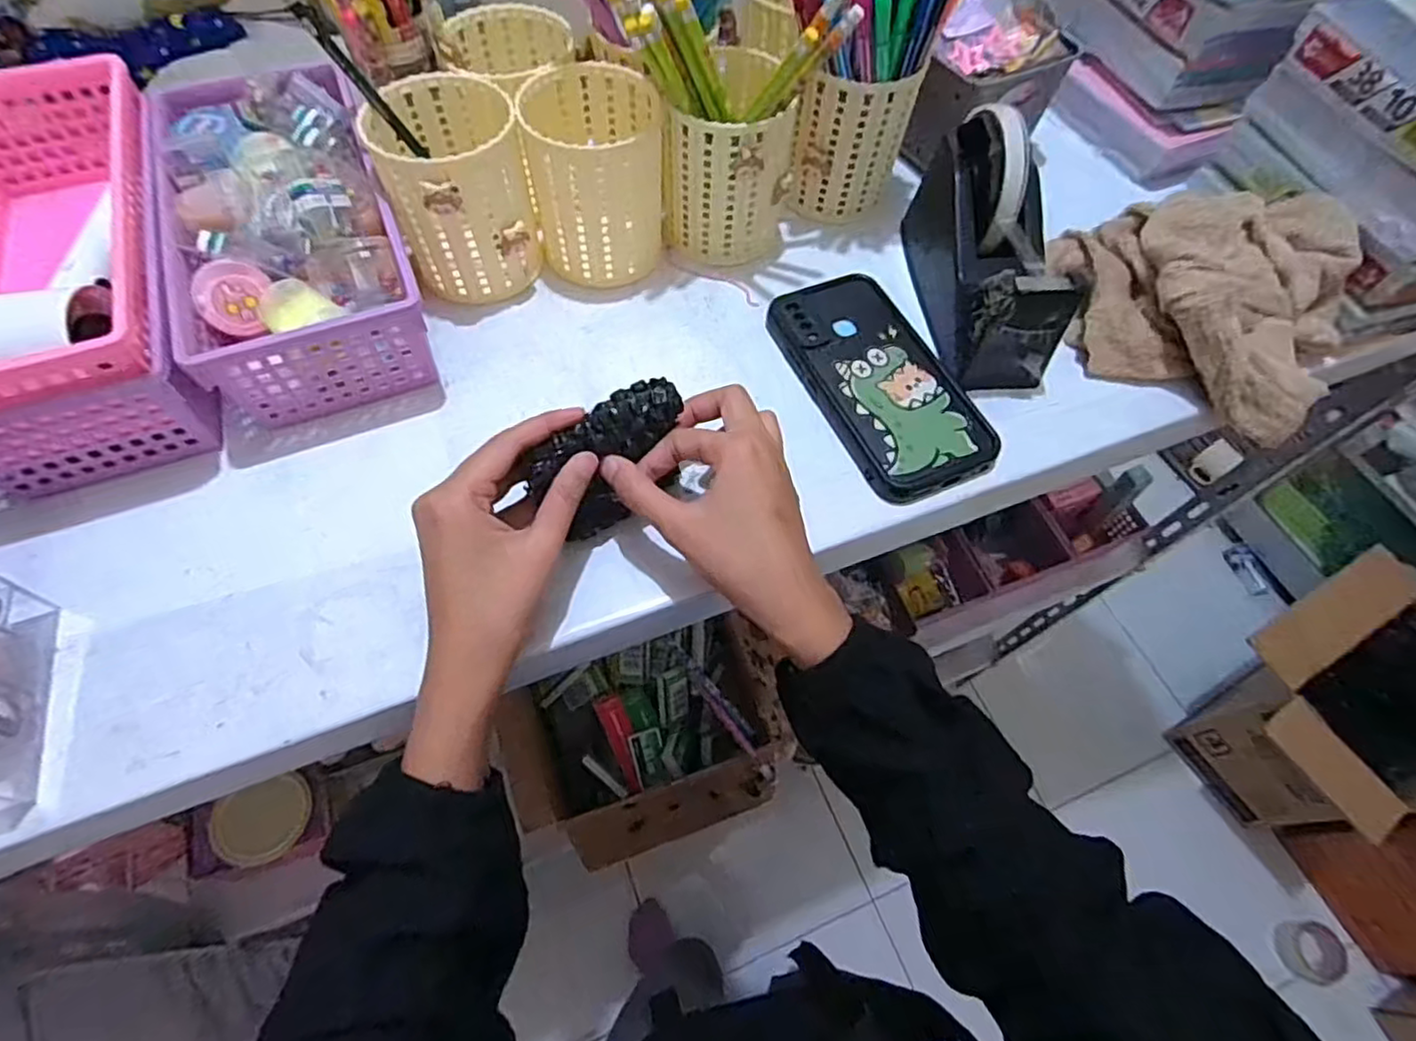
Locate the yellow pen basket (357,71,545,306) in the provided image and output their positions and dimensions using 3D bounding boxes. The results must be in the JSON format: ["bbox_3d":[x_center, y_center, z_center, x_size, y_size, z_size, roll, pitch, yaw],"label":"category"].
[{"bbox_3d":[-0.153,-0.202,0.420,0.079,0.103,0.089,-14,62,-10],"label":"yellow pen basket"}]

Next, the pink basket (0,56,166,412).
[{"bbox_3d":[-0.360,-0.150,0.369,0.116,0.067,0.250,-19,63,-12],"label":"pink basket"}]

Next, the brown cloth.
[{"bbox_3d":[0.310,-0.148,0.422,0.168,0.069,0.132,21,62,9],"label":"brown cloth"}]

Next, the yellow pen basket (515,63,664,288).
[{"bbox_3d":[-0.070,-0.215,0.431,0.082,0.101,0.083,-11,62,-9],"label":"yellow pen basket"}]

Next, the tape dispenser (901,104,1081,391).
[{"bbox_3d":[0.175,-0.174,0.409,0.054,0.090,0.151,-4,61,-4],"label":"tape dispenser"}]

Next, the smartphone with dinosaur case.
[{"bbox_3d":[0.104,-0.086,0.416,0.084,0.014,0.161,-19,63,-12],"label":"smartphone with dinosaur case"}]

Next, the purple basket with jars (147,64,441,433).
[{"bbox_3d":[-0.253,-0.177,0.413,0.115,0.083,0.235,-20,64,-13],"label":"purple basket with jars"}]

